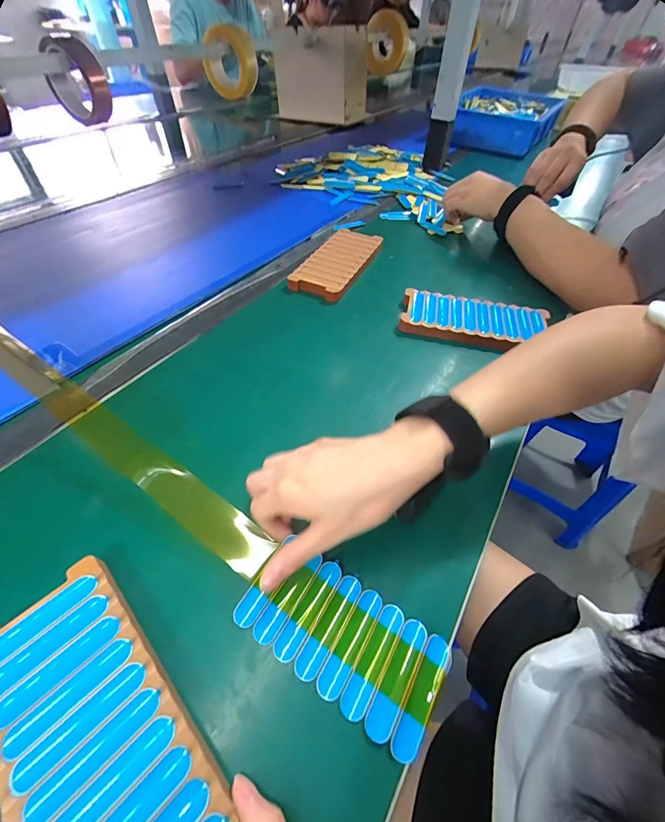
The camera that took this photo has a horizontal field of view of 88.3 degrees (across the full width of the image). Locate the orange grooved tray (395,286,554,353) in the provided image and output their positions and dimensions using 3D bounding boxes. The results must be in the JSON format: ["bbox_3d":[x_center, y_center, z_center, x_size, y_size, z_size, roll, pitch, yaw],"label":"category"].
[{"bbox_3d":[0.172,-0.110,0.419,0.170,0.017,0.079,11,51,7],"label":"orange grooved tray"}]

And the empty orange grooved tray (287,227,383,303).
[{"bbox_3d":[0.011,-0.216,0.497,0.077,0.021,0.171,22,53,16],"label":"empty orange grooved tray"}]

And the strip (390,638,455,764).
[{"bbox_3d":[0.052,0.162,0.196,0.016,0.004,0.062,27,54,19],"label":"strip"}]

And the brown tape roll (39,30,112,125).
[{"bbox_3d":[-0.407,-0.527,0.547,0.100,0.094,0.042,20,52,14],"label":"brown tape roll"}]

